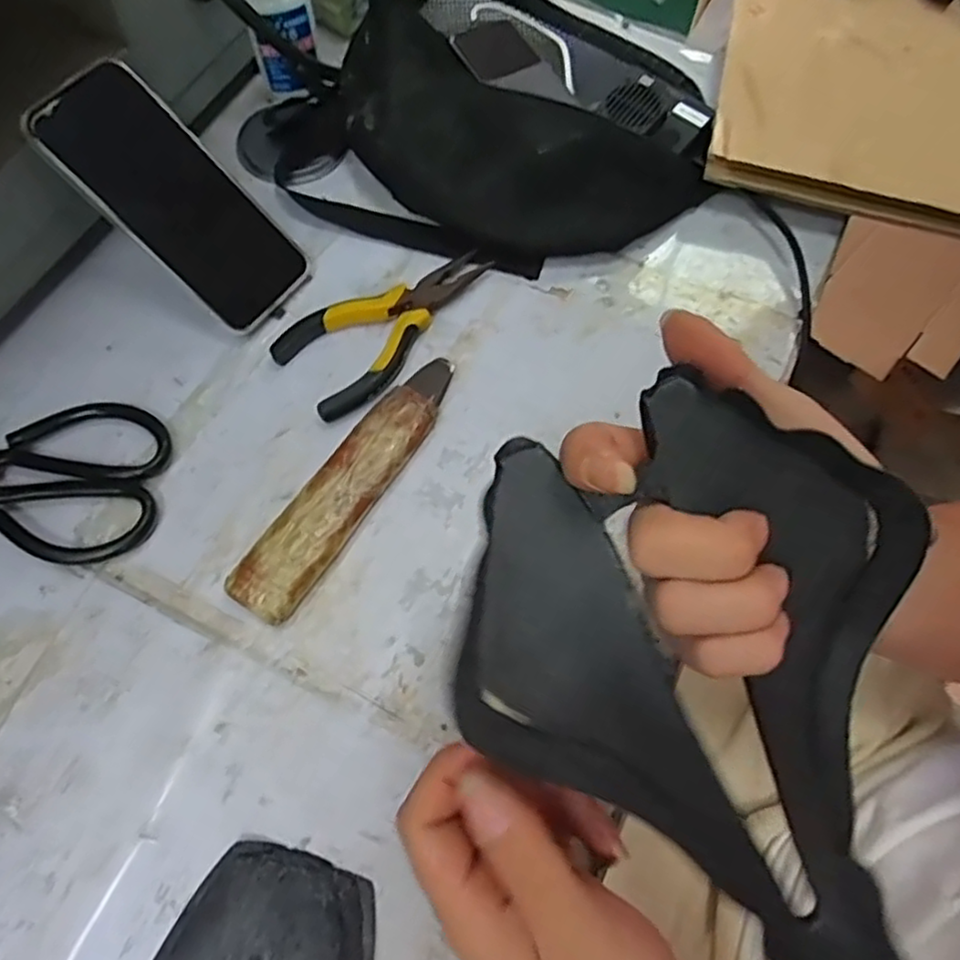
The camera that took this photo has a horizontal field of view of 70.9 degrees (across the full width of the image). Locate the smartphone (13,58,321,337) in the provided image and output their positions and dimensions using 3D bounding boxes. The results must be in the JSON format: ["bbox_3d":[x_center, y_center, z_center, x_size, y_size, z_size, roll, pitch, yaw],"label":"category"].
[{"bbox_3d":[-0.185,-0.171,0.416,0.160,0.015,0.077,45,69,-22],"label":"smartphone"}]

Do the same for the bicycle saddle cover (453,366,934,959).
[{"bbox_3d":[0.076,0.080,0.252,0.163,0.050,0.230,2,89,1],"label":"bicycle saddle cover"}]

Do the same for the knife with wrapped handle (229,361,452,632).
[{"bbox_3d":[-0.073,0.000,0.400,0.039,0.017,0.185,33,70,11],"label":"knife with wrapped handle"}]

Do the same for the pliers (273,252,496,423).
[{"bbox_3d":[-0.054,-0.101,0.441,0.148,0.016,0.068,-36,73,-15],"label":"pliers"}]

